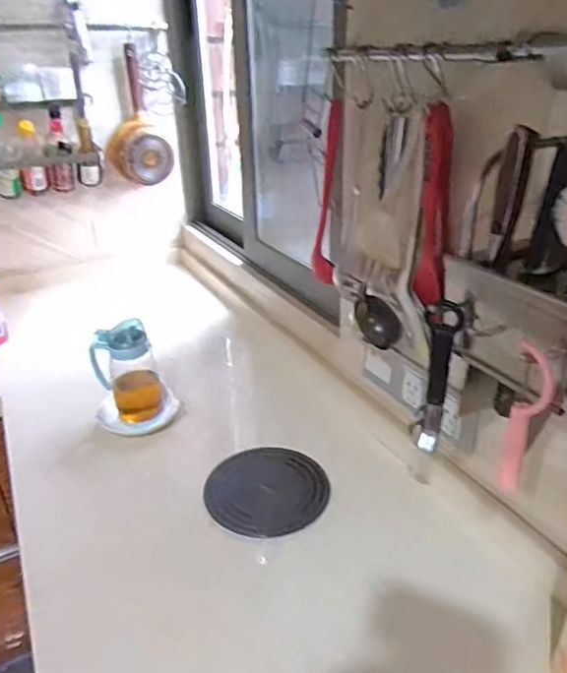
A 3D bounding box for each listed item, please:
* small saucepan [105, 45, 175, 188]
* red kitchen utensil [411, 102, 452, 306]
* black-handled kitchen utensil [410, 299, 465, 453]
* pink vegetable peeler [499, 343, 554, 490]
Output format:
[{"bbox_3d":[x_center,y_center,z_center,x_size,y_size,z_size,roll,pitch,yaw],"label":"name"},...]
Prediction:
[{"bbox_3d":[-0.406,-0.585,1.486,0.175,0.335,0.071,-19,29,-29],"label":"small saucepan"},{"bbox_3d":[0.186,-0.155,0.676,0.029,0.231,0.025,-16,30,-24],"label":"red kitchen utensil"},{"bbox_3d":[0.163,0.045,0.594,0.028,0.167,0.033,-26,35,-37],"label":"black-handled kitchen utensil"},{"bbox_3d":[0.214,0.080,0.487,0.010,0.149,0.031,-24,35,-35],"label":"pink vegetable peeler"}]

